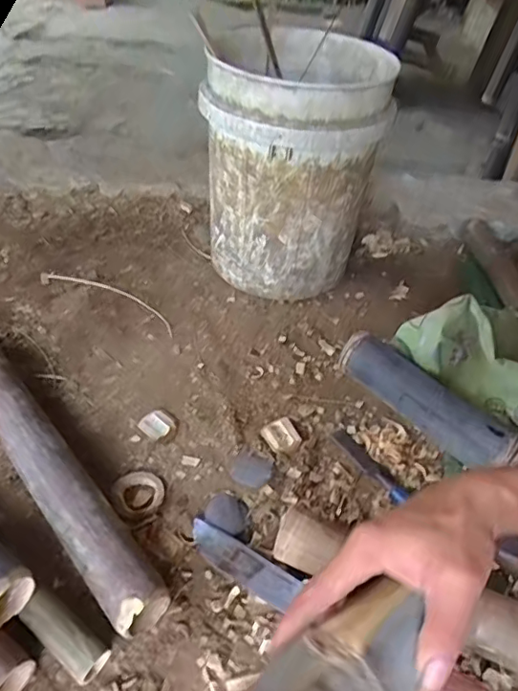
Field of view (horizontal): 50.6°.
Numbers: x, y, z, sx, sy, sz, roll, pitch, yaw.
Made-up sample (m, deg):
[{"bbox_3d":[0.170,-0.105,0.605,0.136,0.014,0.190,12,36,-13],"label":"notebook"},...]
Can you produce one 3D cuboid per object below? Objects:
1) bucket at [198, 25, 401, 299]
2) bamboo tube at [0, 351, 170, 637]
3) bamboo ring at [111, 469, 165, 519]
[{"bbox_3d":[0.051,-0.297,0.950,0.275,0.379,0.298,10,44,4],"label":"bucket"},{"bbox_3d":[-0.290,0.127,0.709,0.070,0.066,0.540,-28,53,-31],"label":"bamboo tube"},{"bbox_3d":[-0.153,0.187,0.696,0.065,0.011,0.071,3,44,-3],"label":"bamboo ring"}]

